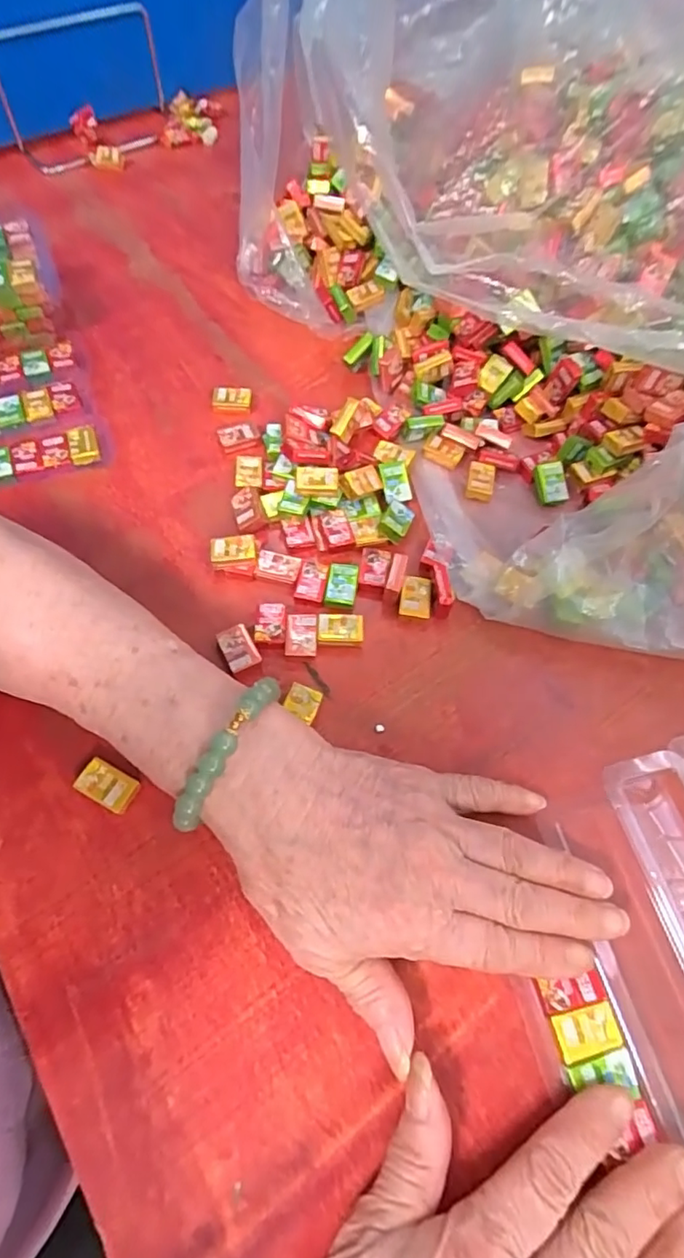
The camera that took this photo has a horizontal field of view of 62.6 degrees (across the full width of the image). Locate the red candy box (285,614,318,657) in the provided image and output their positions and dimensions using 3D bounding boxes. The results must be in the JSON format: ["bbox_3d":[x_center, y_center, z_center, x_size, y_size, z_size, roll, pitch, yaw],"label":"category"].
[{"bbox_3d":[-0.022,0.003,0.307,0.017,0.005,0.025,1,63,-2],"label":"red candy box"}]

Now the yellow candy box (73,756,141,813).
[{"bbox_3d":[-0.111,0.075,0.267,0.028,0.008,0.017,27,65,11],"label":"yellow candy box"}]

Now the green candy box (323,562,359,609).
[{"bbox_3d":[0.000,-0.025,0.320,0.017,0.004,0.029,9,63,2],"label":"green candy box"}]

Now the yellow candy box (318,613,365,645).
[{"bbox_3d":[-0.001,0.000,0.311,0.025,0.006,0.017,2,63,-1],"label":"yellow candy box"}]

